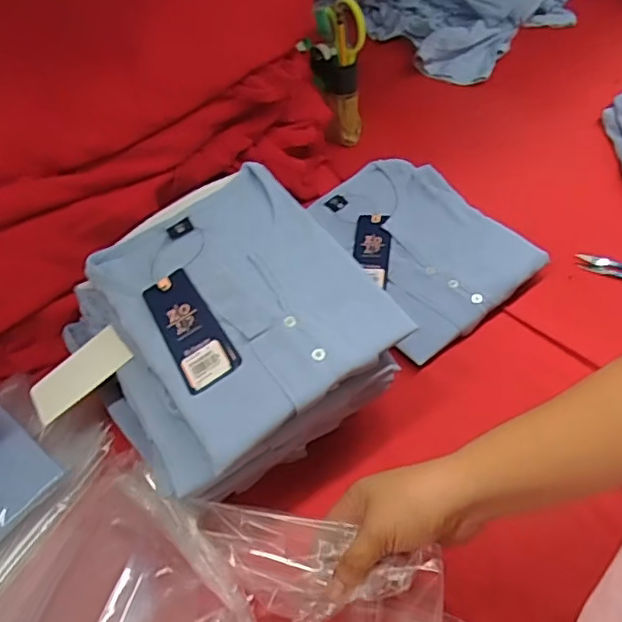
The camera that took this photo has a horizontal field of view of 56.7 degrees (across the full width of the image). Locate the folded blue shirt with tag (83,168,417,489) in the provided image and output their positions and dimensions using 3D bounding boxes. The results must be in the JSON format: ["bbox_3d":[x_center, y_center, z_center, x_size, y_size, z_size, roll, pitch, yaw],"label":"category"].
[{"bbox_3d":[-0.072,-0.009,0.519,0.229,0.029,0.247,-34,60,-14],"label":"folded blue shirt with tag"}]

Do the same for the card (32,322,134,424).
[{"bbox_3d":[-0.217,0.060,0.543,0.106,0.004,0.044,-38,62,4],"label":"card"}]

